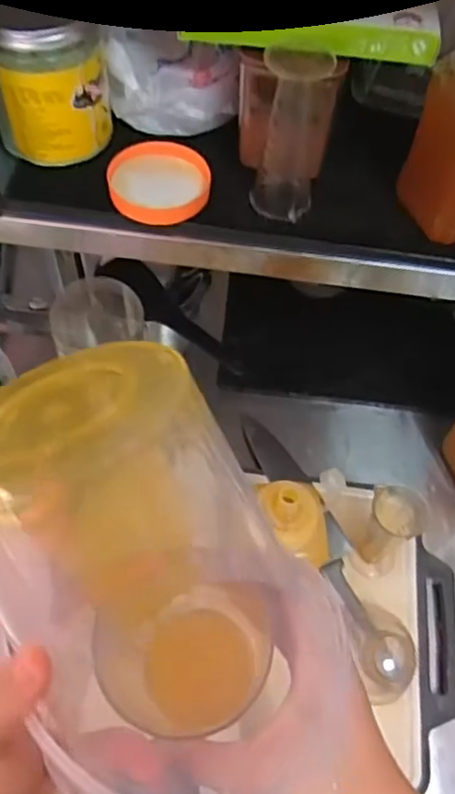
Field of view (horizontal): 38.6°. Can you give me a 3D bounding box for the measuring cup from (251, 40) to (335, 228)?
[{"bbox_3d":[0.049,-0.202,0.502,0.048,0.123,0.051,12,60,3],"label":"measuring cup"}]

